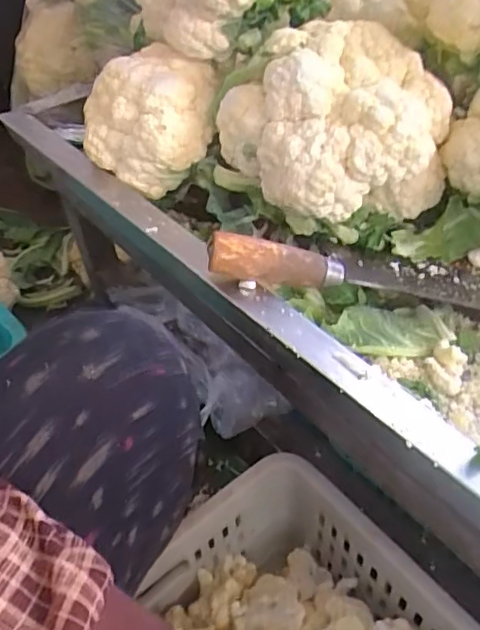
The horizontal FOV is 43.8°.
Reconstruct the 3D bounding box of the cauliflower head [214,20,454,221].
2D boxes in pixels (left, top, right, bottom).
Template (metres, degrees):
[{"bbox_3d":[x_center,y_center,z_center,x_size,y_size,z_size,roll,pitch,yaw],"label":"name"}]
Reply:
[{"bbox_3d":[0.075,-0.152,0.481,0.170,0.116,0.109,-9,44,-7],"label":"cauliflower head"}]

